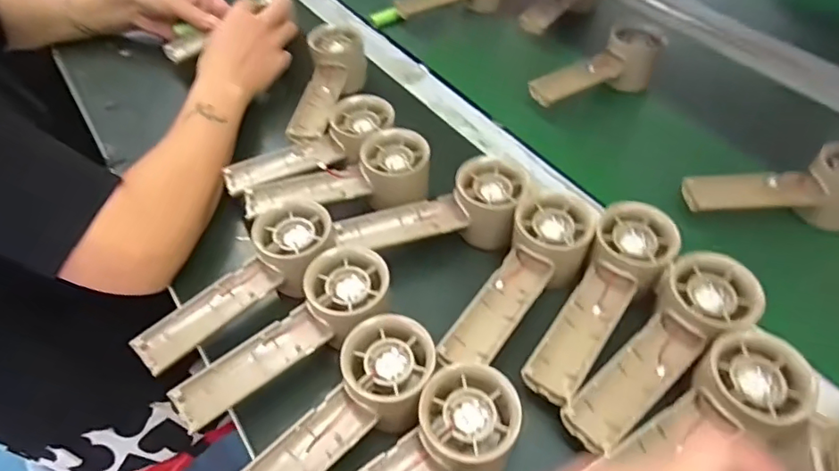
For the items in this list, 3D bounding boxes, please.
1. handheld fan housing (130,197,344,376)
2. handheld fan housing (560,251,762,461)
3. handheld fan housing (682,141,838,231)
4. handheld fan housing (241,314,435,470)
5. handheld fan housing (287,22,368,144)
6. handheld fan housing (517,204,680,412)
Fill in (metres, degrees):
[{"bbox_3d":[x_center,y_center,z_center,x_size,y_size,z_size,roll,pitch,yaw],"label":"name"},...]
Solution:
[{"bbox_3d":[-0.125,0.034,0.376,0.054,0.031,0.156,32,58,25],"label":"handheld fan housing"},{"bbox_3d":[0.155,0.072,0.333,0.153,0.034,0.053,-36,58,-25],"label":"handheld fan housing"},{"bbox_3d":[0.310,-0.043,0.443,0.139,0.052,0.052,2,51,3],"label":"handheld fan housing"},{"bbox_3d":[-0.052,0.117,0.313,0.157,0.030,0.060,-44,61,-15],"label":"handheld fan housing"},{"bbox_3d":[-0.091,-0.149,0.541,0.055,0.057,0.155,3,51,4],"label":"handheld fan housing"},{"bbox_3d":[0.128,0.044,0.360,0.055,0.039,0.155,25,56,21],"label":"handheld fan housing"}]

